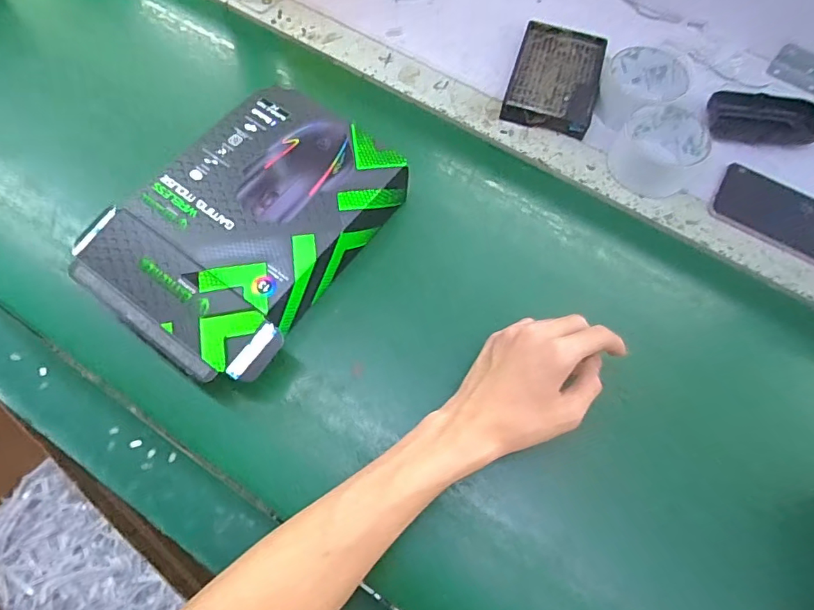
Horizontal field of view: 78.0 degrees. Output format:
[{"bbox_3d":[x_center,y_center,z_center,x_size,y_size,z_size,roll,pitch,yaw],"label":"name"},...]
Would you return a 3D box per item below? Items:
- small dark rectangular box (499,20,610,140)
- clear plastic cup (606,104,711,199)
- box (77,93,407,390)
[{"bbox_3d":[0.161,-0.245,0.541,0.090,0.021,0.140,16,66,6],"label":"small dark rectangular box"},{"bbox_3d":[0.247,-0.152,0.497,0.077,0.043,0.075,1,66,-1],"label":"clear plastic cup"},{"bbox_3d":[-0.134,-0.065,0.434,0.173,0.062,0.242,31,68,12],"label":"box"}]

